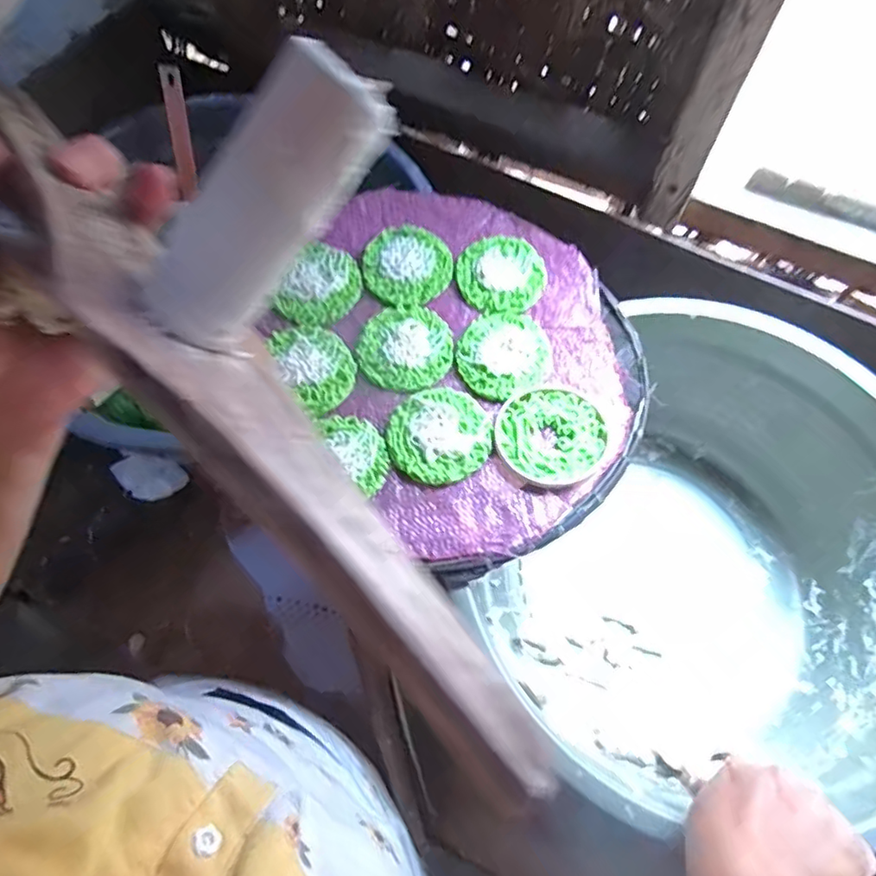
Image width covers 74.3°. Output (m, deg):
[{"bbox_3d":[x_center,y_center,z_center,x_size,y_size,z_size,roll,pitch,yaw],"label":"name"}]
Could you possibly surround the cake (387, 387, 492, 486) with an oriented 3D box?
[{"bbox_3d":[0.001,-0.004,0.447,0.077,0.007,0.077,-11,66,-6],"label":"cake"}]

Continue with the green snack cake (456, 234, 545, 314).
[{"bbox_3d":[0.057,-0.149,0.517,0.076,0.009,0.077,7,65,2],"label":"green snack cake"}]

